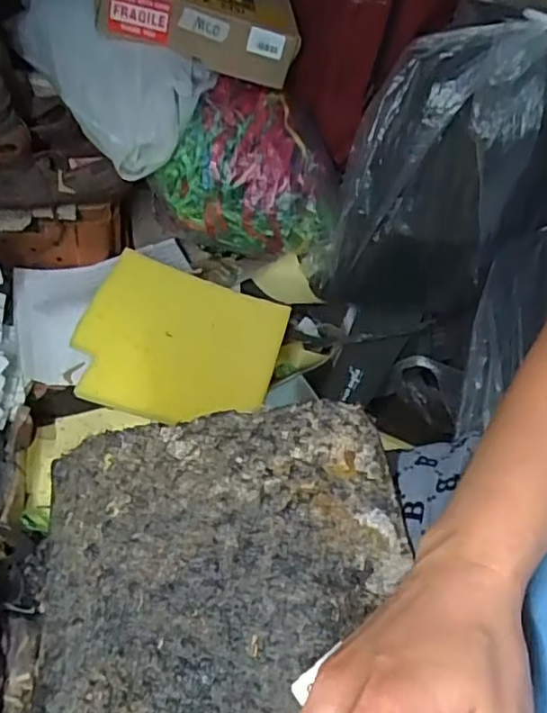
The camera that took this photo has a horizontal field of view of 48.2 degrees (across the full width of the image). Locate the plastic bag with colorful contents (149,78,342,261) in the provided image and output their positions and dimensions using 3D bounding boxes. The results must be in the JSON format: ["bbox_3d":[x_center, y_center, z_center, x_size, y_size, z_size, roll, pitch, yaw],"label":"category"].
[{"bbox_3d":[-0.031,-0.272,0.914,0.258,0.196,0.157,12,56,3],"label":"plastic bag with colorful contents"}]

